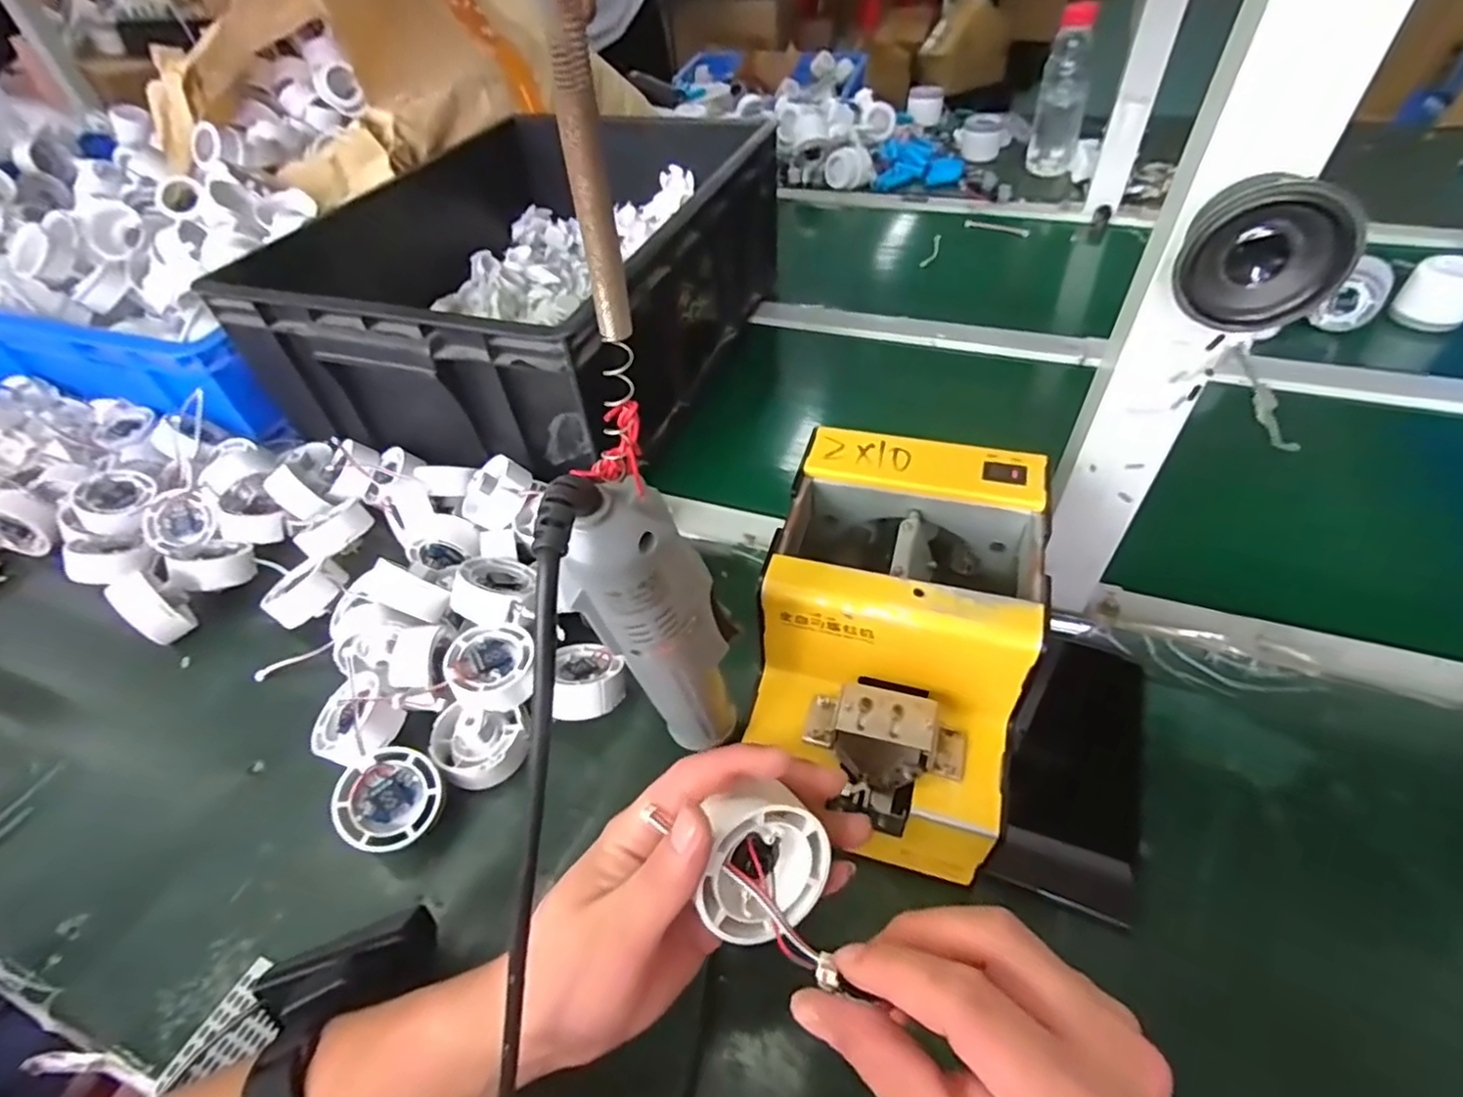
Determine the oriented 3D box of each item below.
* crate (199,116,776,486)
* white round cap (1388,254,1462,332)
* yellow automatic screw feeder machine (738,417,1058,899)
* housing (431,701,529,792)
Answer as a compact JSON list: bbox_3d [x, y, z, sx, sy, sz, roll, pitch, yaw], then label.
[{"bbox_3d":[-0.200,-0.273,0.684,0.378,0.170,0.461,13,50,16],"label":"crate"},{"bbox_3d":[0.701,-0.253,0.661,0.058,0.058,0.057,34,59,30],"label":"white round cap"},{"bbox_3d":[0.084,0.053,0.356,0.122,0.140,0.177,10,50,14],"label":"yellow automatic screw feeder machine"},{"bbox_3d":[-0.155,0.120,0.406,0.050,0.028,0.050,-1,55,1],"label":"housing"}]

